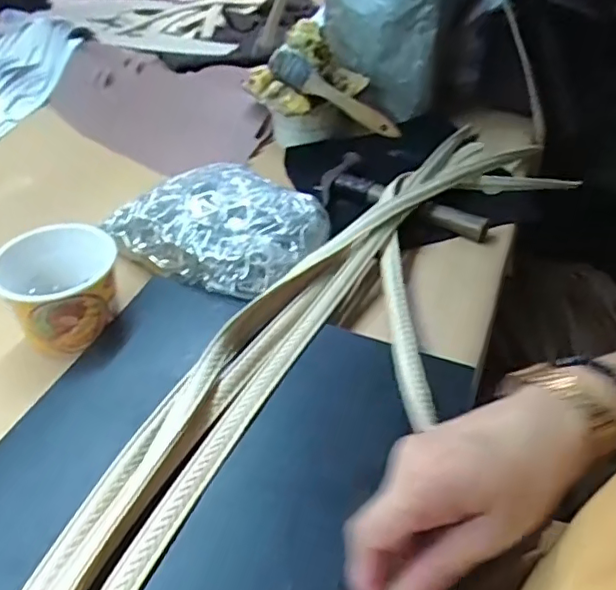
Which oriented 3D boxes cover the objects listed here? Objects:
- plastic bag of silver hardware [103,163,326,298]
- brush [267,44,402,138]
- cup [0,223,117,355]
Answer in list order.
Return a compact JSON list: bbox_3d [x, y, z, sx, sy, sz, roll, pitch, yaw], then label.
[{"bbox_3d":[-0.081,-0.075,0.572,0.197,0.038,0.162,29,50,25],"label":"plastic bag of silver hardware"},{"bbox_3d":[0.029,-0.236,0.683,0.187,0.042,0.024,34,51,11],"label":"brush"},{"bbox_3d":[-0.204,0.001,0.487,0.083,0.080,0.083,1,44,-1],"label":"cup"}]

